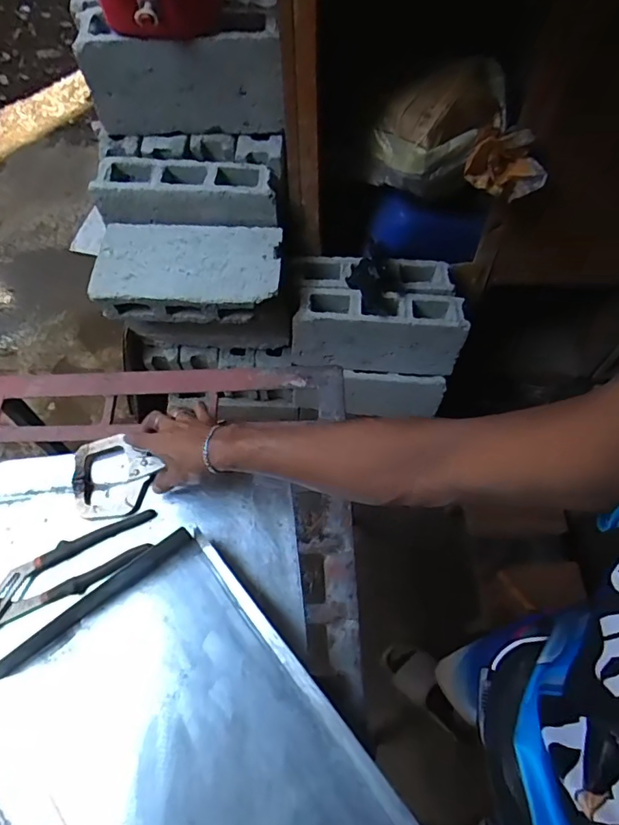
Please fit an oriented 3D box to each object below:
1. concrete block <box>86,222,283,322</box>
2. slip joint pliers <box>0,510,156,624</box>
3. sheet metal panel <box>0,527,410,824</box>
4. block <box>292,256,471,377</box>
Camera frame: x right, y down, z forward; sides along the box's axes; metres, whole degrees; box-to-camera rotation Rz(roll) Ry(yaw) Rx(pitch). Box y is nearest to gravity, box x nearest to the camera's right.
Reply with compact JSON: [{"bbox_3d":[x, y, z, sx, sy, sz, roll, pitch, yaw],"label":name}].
[{"bbox_3d":[-0.267,-0.309,1.130,0.403,0.098,0.199,3,63,0],"label":"concrete block"},{"bbox_3d":[-0.303,0.196,0.619,0.238,0.022,0.058,-22,66,-12],"label":"slip joint pliers"},{"bbox_3d":[-0.122,0.390,0.525,0.318,0.045,0.448,-35,69,-17],"label":"sheet metal panel"},{"bbox_3d":[0.163,-0.241,1.256,0.390,0.190,0.210,3,63,0],"label":"block"}]

